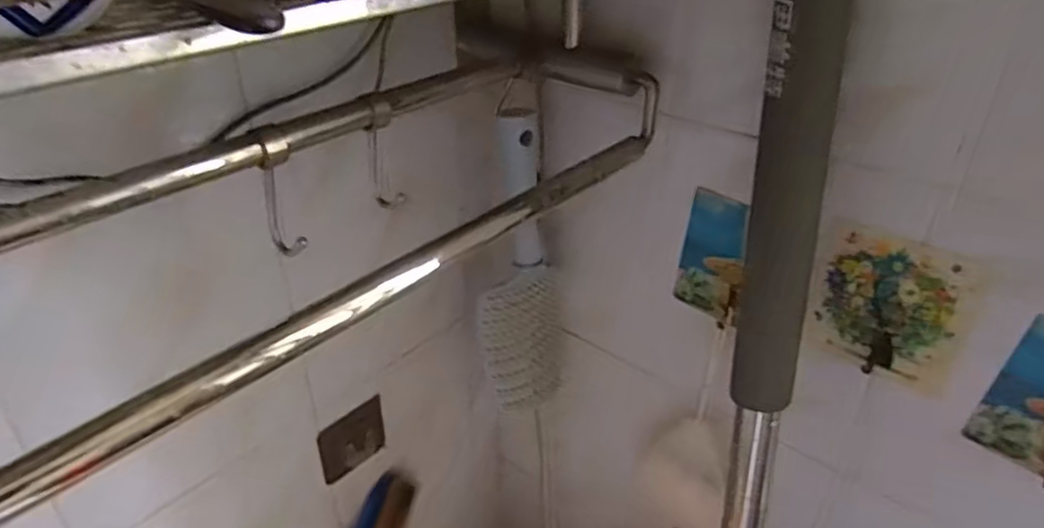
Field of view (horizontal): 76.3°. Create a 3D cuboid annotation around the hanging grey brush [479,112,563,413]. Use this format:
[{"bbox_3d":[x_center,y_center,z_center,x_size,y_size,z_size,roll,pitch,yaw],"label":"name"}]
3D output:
[{"bbox_3d":[0.001,0.011,0.497,0.059,0.244,0.045,1,33,2],"label":"hanging grey brush"}]

